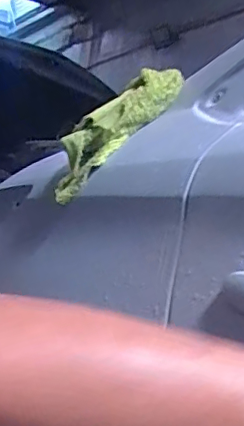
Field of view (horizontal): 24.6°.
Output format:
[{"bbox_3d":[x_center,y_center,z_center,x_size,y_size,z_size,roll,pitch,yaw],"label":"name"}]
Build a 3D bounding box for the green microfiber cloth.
[{"bbox_3d":[-0.017,-0.124,0.815,0.071,0.260,0.083,46,-13,-6],"label":"green microfiber cloth"}]

